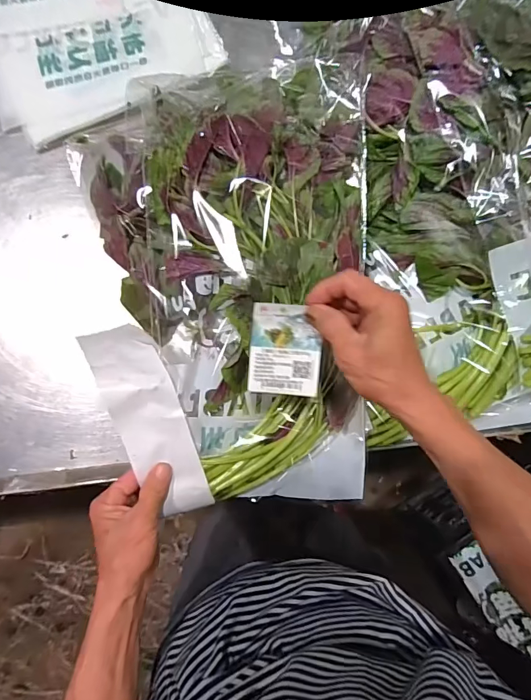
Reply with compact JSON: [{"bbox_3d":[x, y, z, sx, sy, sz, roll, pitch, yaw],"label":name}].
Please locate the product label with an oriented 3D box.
[{"bbox_3d":[0.018,0.001,0.360,0.061,0.005,0.078,3,103,-2],"label":"product label"}]

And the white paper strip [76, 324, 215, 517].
[{"bbox_3d":[-0.111,0.063,0.409,0.068,0.065,0.200,-27,88,-2],"label":"white paper strip"}]

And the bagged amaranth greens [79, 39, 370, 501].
[{"bbox_3d":[-0.042,-0.085,0.446,0.293,0.099,0.480,-2,86,-1],"label":"bagged amaranth greens"}]

